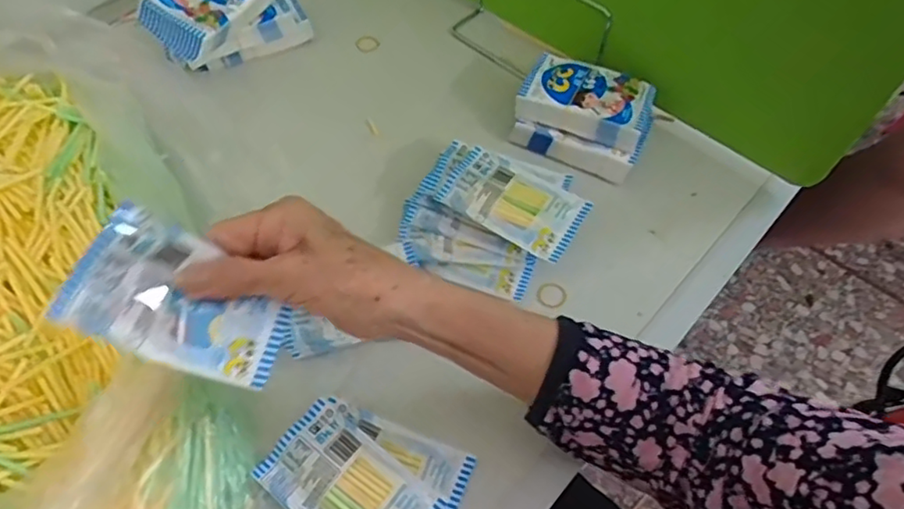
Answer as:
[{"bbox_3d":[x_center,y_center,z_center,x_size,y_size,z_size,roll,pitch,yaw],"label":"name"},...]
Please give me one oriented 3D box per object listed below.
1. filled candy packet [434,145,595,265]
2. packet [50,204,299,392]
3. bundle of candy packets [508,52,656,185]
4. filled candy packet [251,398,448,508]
[{"bbox_3d":[0.047,-0.042,0.478,0.106,0.009,0.061,28,63,14],"label":"filled candy packet"},{"bbox_3d":[-0.134,0.025,0.313,0.102,0.024,0.059,30,69,-23],"label":"packet"},{"bbox_3d":[0.116,-0.124,0.540,0.109,0.046,0.085,23,61,12],"label":"bundle of candy packets"},{"bbox_3d":[-0.064,0.146,0.385,0.105,0.019,0.063,35,64,18],"label":"filled candy packet"}]

